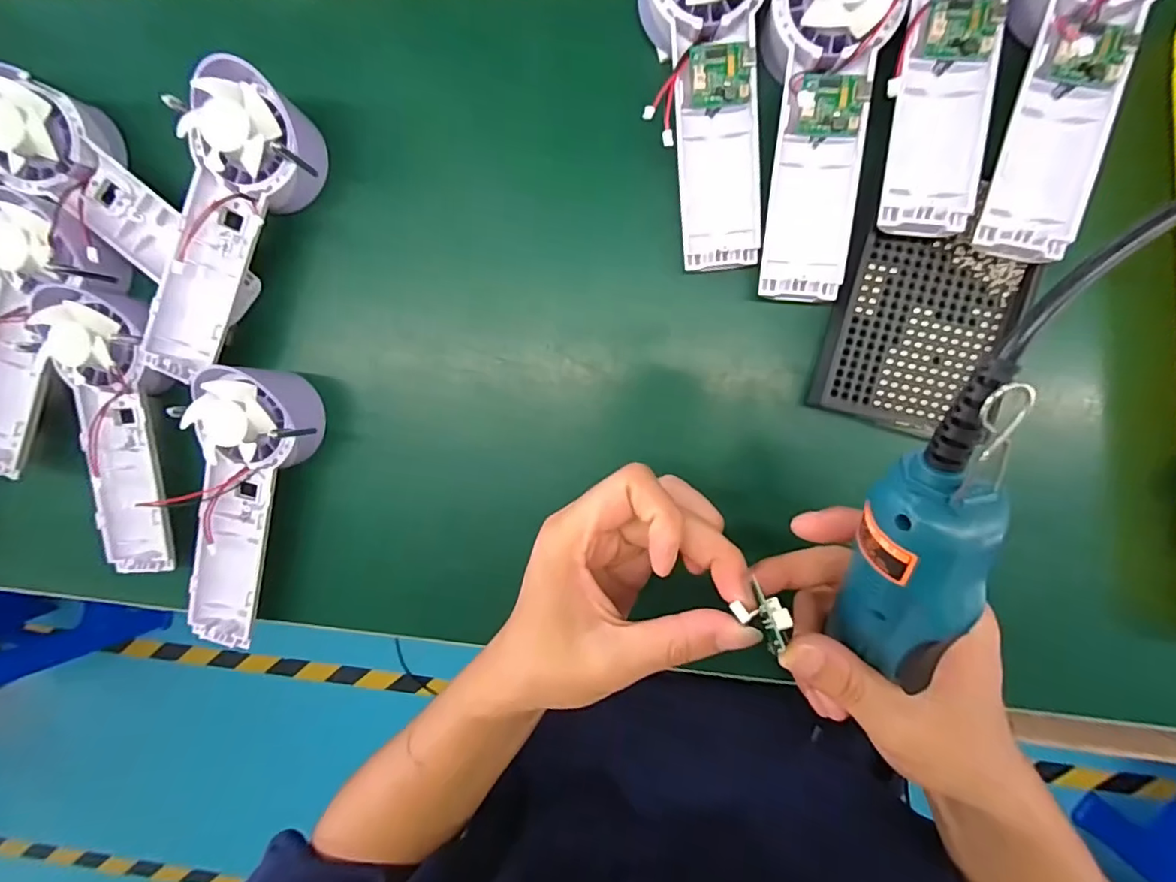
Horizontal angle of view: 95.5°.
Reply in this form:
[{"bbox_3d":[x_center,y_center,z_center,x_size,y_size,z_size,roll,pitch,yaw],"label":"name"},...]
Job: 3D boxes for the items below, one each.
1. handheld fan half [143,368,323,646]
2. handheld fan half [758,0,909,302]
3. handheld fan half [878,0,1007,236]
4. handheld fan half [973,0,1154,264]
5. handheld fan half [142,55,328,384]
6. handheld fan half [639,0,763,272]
[{"bbox_3d":[-0.213,0.040,0.333,0.059,0.052,0.171,15,97,5],"label":"handheld fan half"},{"bbox_3d":[0.115,-0.162,0.268,0.061,0.040,0.171,8,96,6],"label":"handheld fan half"},{"bbox_3d":[0.171,-0.189,0.250,0.053,0.023,0.171,8,96,6],"label":"handheld fan half"},{"bbox_3d":[0.225,-0.175,0.245,0.059,0.027,0.168,18,97,5],"label":"handheld fan half"},{"bbox_3d":[-0.208,-0.119,0.315,0.064,0.050,0.170,18,97,5],"label":"handheld fan half"},{"bbox_3d":[0.064,-0.182,0.277,0.062,0.024,0.173,-5,110,7],"label":"handheld fan half"}]

